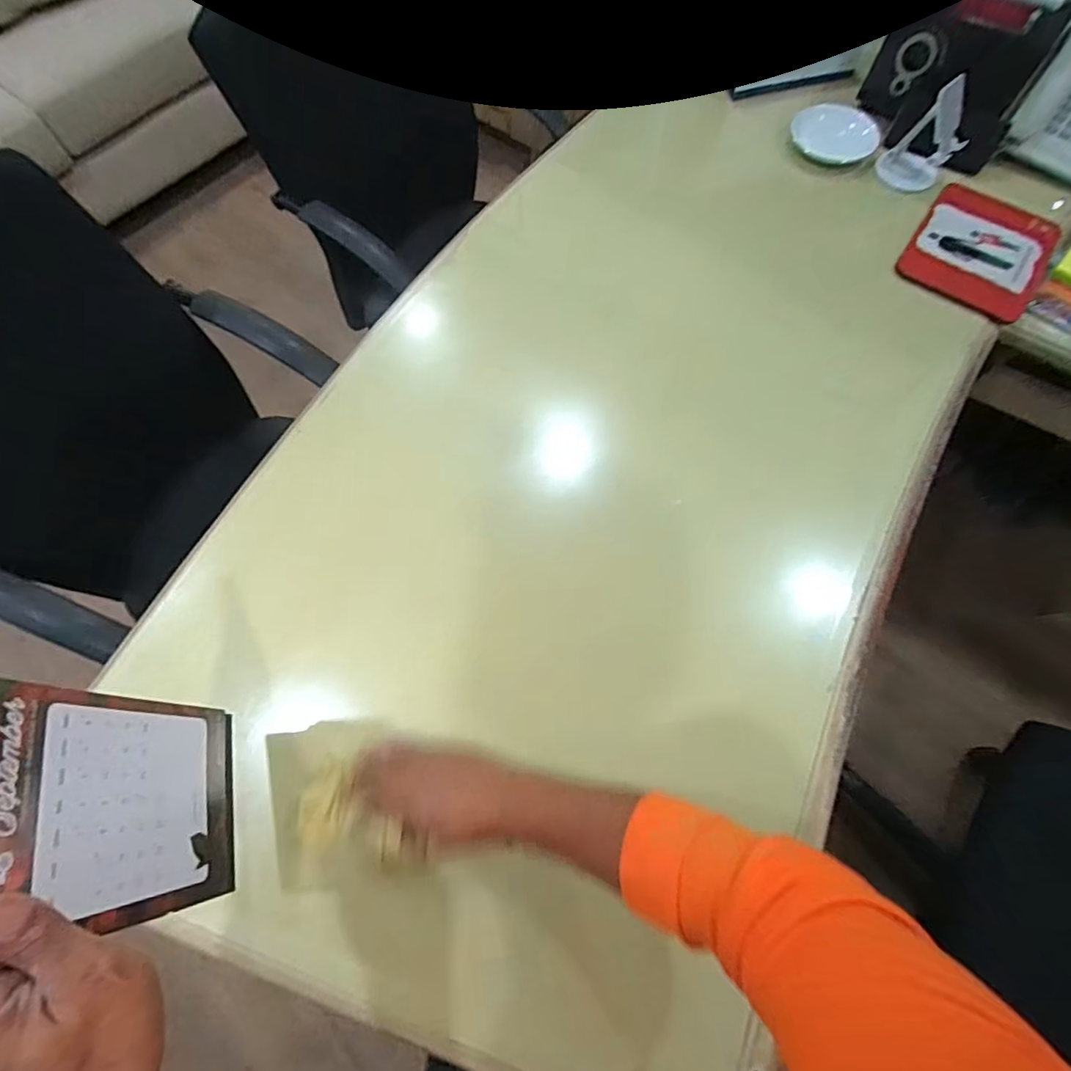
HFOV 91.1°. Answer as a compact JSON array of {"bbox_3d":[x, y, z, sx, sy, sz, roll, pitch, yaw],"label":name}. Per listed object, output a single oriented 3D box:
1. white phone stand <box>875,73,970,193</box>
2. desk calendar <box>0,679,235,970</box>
[{"bbox_3d":[0.614,-0.623,0.826,0.078,0.112,0.093,-34,72,-13],"label":"white phone stand"},{"bbox_3d":[-0.273,0.178,0.346,0.028,0.217,0.143,-16,69,-6],"label":"desk calendar"}]

